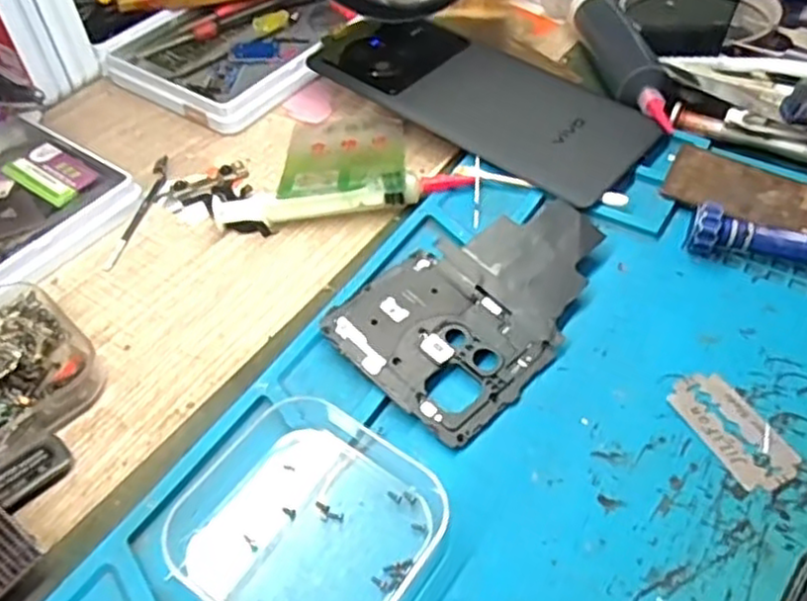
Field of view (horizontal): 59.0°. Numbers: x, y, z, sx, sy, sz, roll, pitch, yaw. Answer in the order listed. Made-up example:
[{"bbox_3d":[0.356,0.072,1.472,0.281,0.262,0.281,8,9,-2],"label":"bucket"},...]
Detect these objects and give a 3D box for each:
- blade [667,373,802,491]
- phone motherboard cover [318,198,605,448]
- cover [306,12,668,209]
[{"bbox_3d":[0.104,0.039,0.224,0.022,0.004,0.042,-23,52,-16],"label":"blade"},{"bbox_3d":[0.031,-0.001,0.256,0.105,0.004,0.065,-36,65,-23],"label":"phone motherboard cover"},{"bbox_3d":[0.035,-0.100,0.336,0.162,0.014,0.072,31,57,26],"label":"cover"}]

